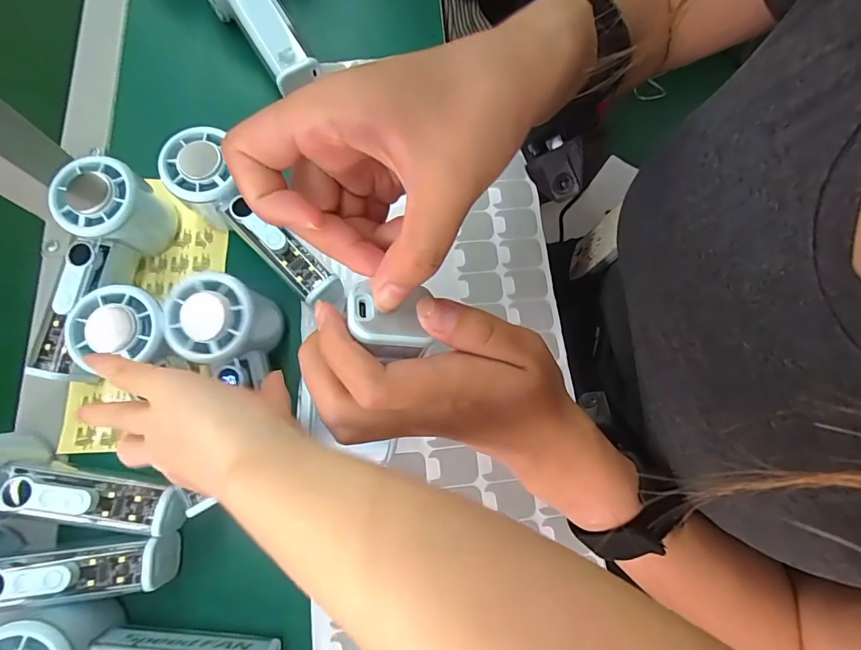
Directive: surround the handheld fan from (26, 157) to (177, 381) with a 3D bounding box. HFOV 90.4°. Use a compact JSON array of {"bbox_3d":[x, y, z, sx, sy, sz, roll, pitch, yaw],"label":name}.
[{"bbox_3d":[-0.236,-0.036,0.306,0.055,0.058,0.151,9,78,1],"label":"handheld fan"}]

